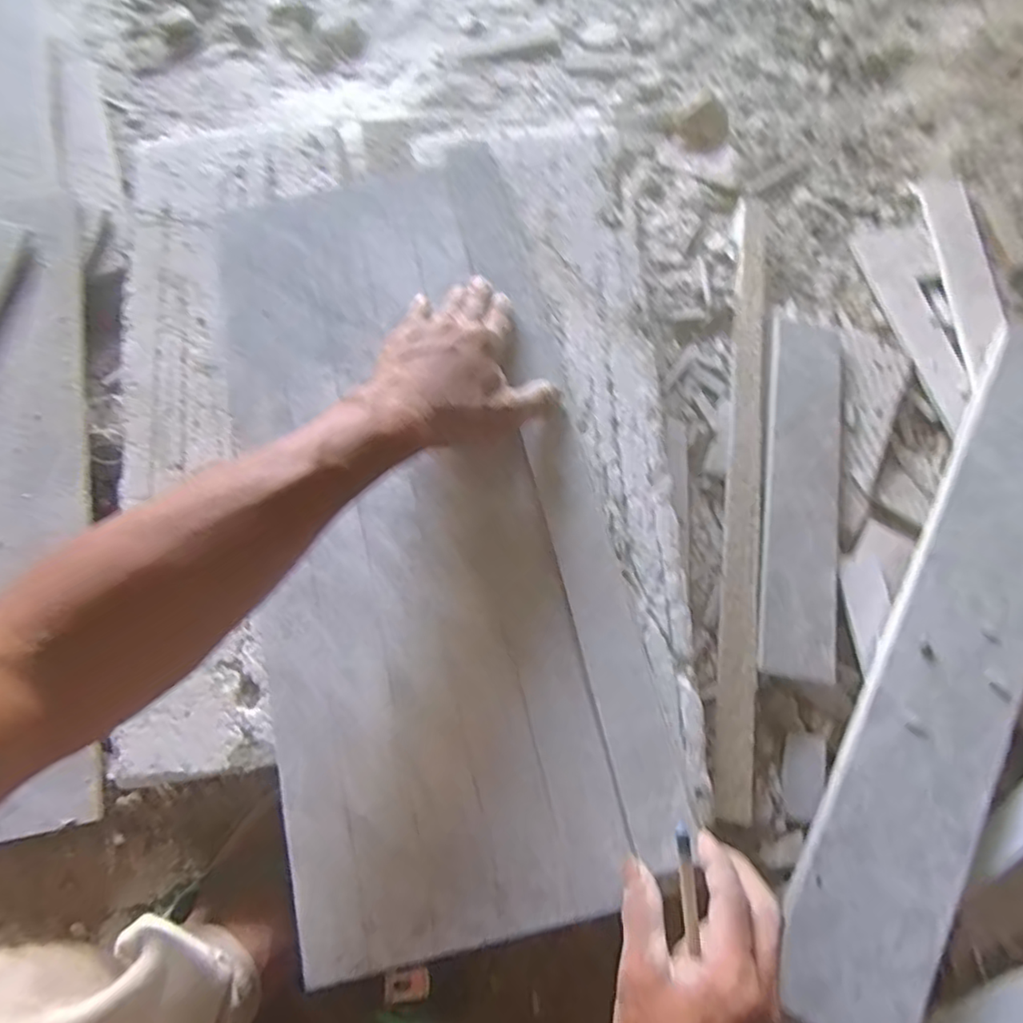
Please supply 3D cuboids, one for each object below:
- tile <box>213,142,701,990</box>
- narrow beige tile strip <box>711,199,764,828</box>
[{"bbox_3d":[-0.071,-0.012,0.461,0.265,0.020,0.584,-16,75,1],"label":"tile"},{"bbox_3d":[0.211,-0.042,0.563,0.025,0.008,0.597,7,73,3],"label":"narrow beige tile strip"}]

